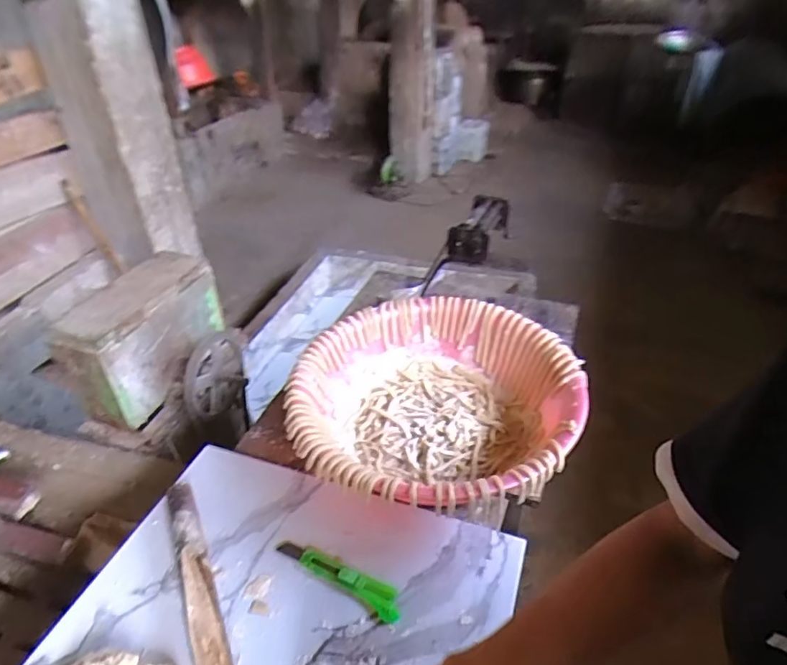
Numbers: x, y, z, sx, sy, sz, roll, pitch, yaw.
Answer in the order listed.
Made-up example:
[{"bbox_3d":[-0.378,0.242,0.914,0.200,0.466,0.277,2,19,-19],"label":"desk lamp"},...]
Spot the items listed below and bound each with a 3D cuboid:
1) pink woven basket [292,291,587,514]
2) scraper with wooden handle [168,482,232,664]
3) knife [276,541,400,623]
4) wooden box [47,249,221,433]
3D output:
[{"bbox_3d":[0.069,0.110,0.811,0.400,0.129,0.396,-4,35,3],"label":"pink woven basket"},{"bbox_3d":[-0.234,0.306,0.636,0.037,0.049,0.307,-20,37,-18],"label":"scraper with wooden handle"},{"bbox_3d":[-0.066,0.297,0.652,0.176,0.012,0.036,17,41,30],"label":"knife"},{"bbox_3d":[-0.546,-0.002,1.171,0.155,0.224,0.359,5,37,16],"label":"wooden box"}]

